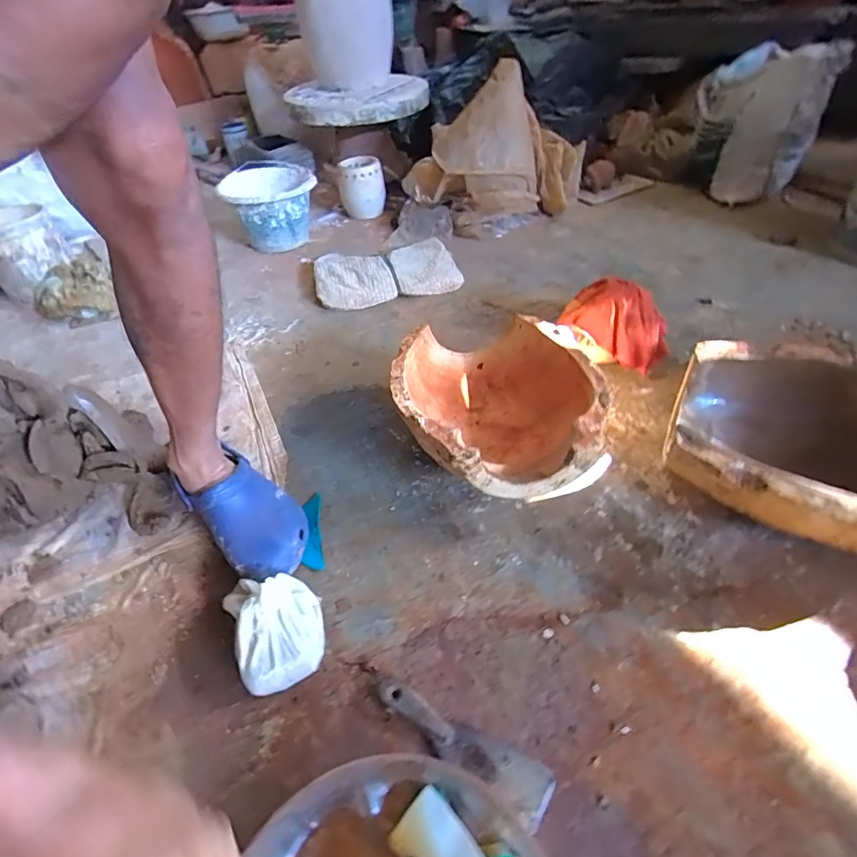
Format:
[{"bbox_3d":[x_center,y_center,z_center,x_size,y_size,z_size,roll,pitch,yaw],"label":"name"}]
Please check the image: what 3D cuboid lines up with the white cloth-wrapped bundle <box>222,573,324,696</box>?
[{"bbox_3d":[-0.176,0.219,0.521,0.098,0.062,0.144,-26,50,-20],"label":"white cloth-wrapped bundle"}]

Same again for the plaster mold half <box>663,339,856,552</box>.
[{"bbox_3d":[0.493,0.036,0.590,0.323,0.157,0.294,21,51,22],"label":"plaster mold half"}]

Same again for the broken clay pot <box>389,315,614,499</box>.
[{"bbox_3d":[0.097,-0.032,0.682,0.277,0.156,0.334,-11,46,-7],"label":"broken clay pot"}]

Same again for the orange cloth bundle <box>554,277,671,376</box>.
[{"bbox_3d":[0.345,-0.197,0.840,0.124,0.123,0.184,-15,46,-13],"label":"orange cloth bundle"}]

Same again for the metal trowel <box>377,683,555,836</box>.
[{"bbox_3d":[0.032,0.307,0.451,0.182,0.023,0.051,24,52,25],"label":"metal trowel"}]

